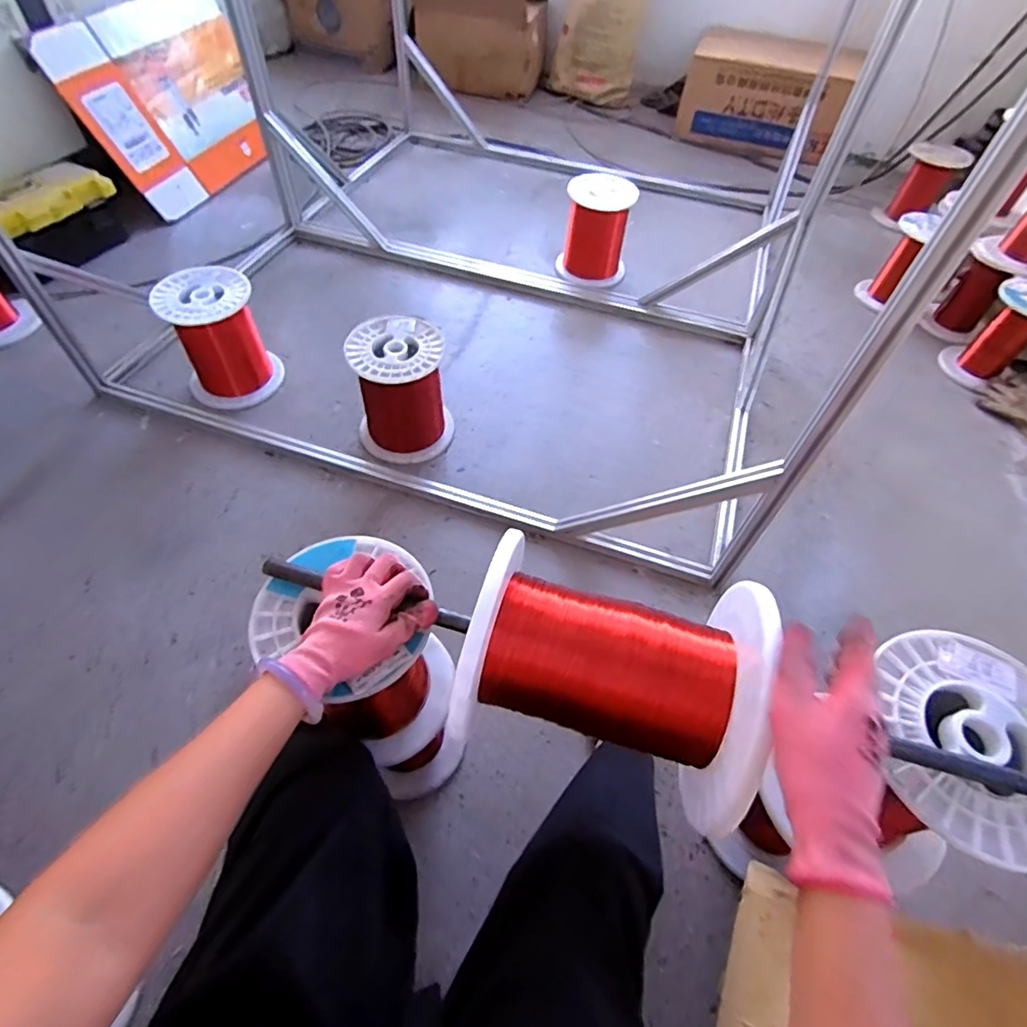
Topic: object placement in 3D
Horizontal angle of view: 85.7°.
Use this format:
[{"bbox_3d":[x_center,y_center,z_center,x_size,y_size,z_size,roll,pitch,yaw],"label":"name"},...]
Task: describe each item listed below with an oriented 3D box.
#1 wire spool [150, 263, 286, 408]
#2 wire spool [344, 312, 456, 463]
[{"bbox_3d":[-0.661,-0.396,1.260,0.189,0.233,0.202,2,55,-3],"label":"wire spool"},{"bbox_3d":[-0.239,-0.261,1.196,0.203,0.229,0.210,-6,56,-8],"label":"wire spool"}]

